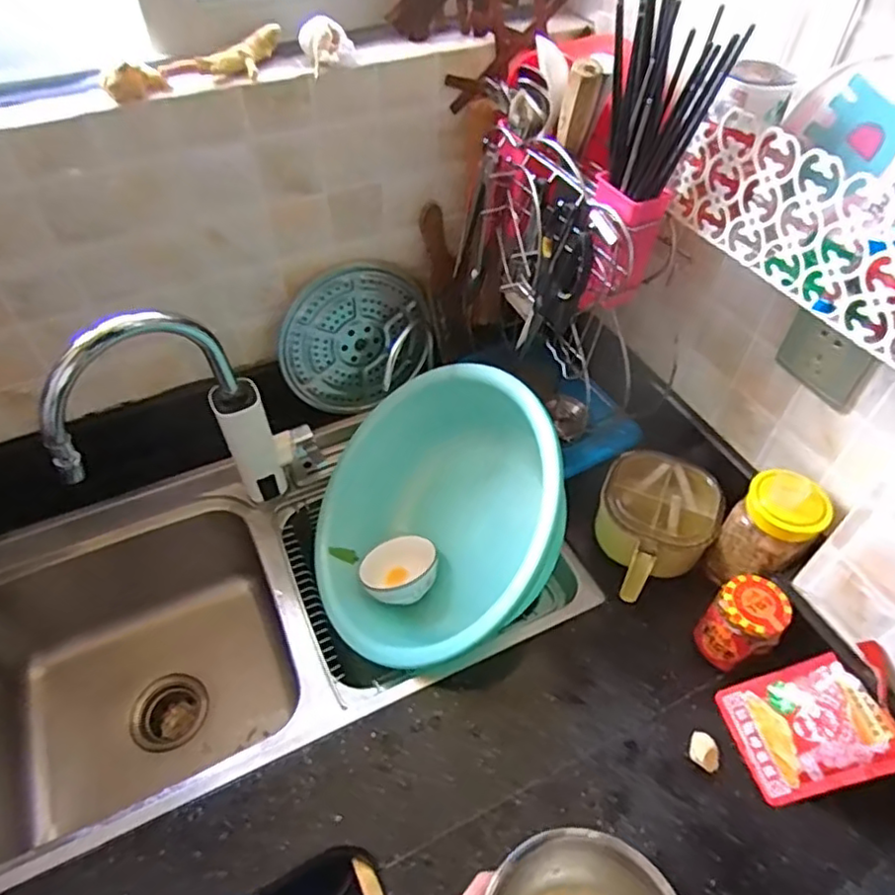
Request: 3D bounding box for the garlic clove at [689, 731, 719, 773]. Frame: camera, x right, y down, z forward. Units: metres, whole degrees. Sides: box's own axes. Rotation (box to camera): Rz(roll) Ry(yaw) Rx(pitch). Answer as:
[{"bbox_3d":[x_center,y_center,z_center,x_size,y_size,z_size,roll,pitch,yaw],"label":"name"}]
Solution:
[{"bbox_3d":[0.265,0.315,0.653,0.032,0.019,0.031,0,50,0],"label":"garlic clove"}]

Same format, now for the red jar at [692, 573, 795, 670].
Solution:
[{"bbox_3d":[0.318,0.197,0.694,0.063,0.116,0.066,0,50,0],"label":"red jar"}]

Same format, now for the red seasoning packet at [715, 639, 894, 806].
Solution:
[{"bbox_3d":[0.368,0.276,0.630,0.019,0.164,0.112,16,47,-47],"label":"red seasoning packet"}]

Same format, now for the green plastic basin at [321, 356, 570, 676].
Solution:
[{"bbox_3d":[-0.005,0.085,0.809,0.109,0.362,0.363,20,28,-40],"label":"green plastic basin"}]

